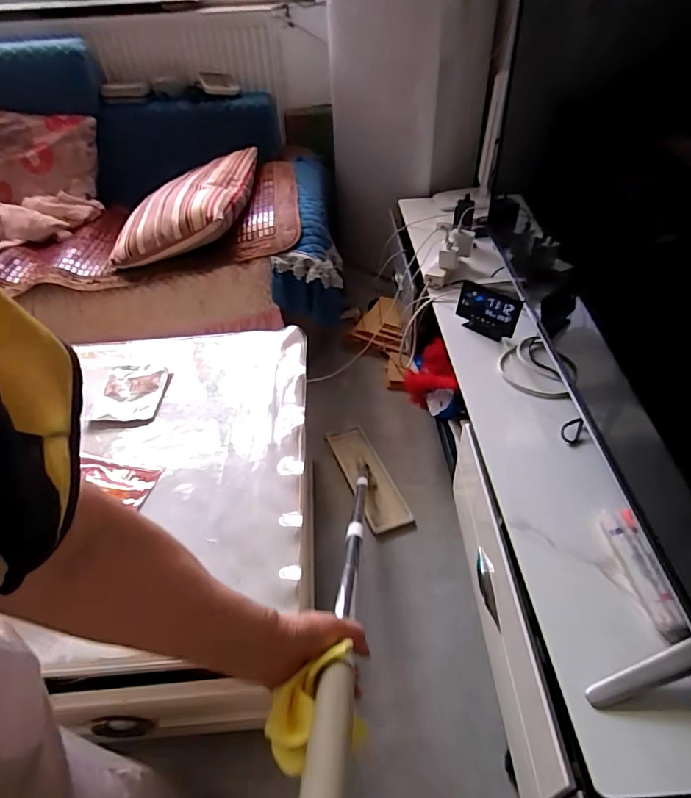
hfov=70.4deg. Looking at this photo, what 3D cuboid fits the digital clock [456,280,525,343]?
[{"bbox_3d":[0.324,-0.199,1.128,0.149,0.104,0.025,29,35,30],"label":"digital clock"}]

